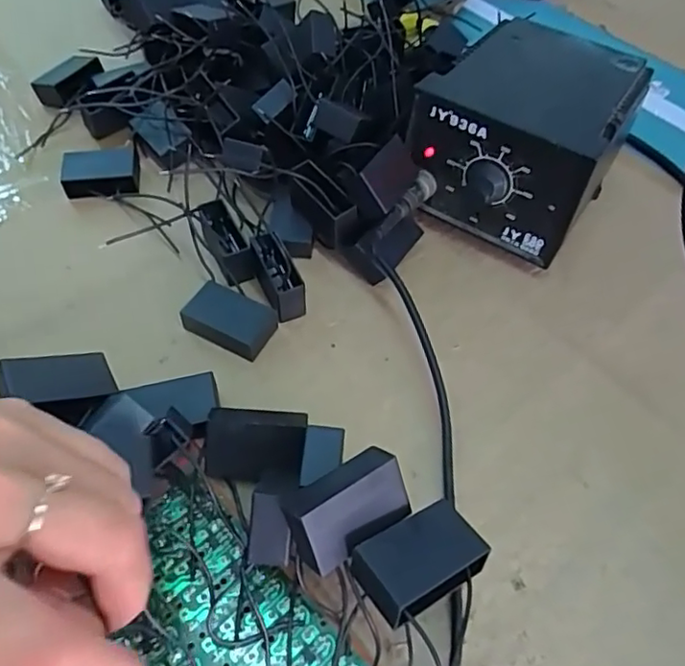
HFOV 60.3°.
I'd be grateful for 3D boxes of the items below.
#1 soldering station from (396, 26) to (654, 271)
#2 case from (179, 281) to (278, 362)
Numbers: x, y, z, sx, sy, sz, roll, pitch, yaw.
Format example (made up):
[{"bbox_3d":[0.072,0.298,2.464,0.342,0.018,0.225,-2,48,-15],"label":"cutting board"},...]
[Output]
[{"bbox_3d":[0.120,-0.128,0.390,0.114,0.097,0.138,30,59,17],"label":"soldering station"},{"bbox_3d":[-0.065,-0.006,0.342,0.047,0.020,0.031,22,57,12],"label":"case"}]

